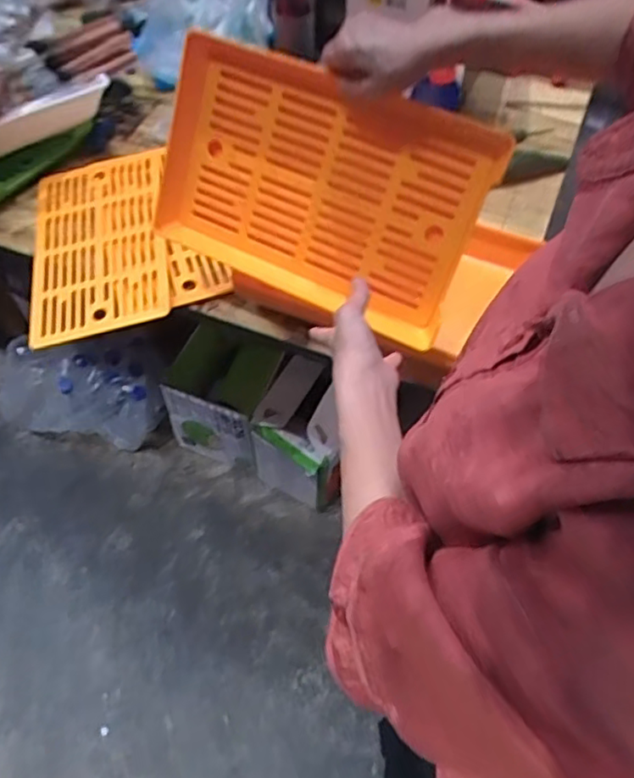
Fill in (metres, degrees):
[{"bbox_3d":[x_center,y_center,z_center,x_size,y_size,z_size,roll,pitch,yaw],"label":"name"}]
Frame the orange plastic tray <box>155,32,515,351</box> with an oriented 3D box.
[{"bbox_3d":[-0.003,-0.203,0.642,0.337,0.214,0.030,23,27,8],"label":"orange plastic tray"}]

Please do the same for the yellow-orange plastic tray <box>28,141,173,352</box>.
[{"bbox_3d":[-0.303,-0.203,0.879,0.185,0.023,0.316,-6,67,0],"label":"yellow-orange plastic tray"}]

